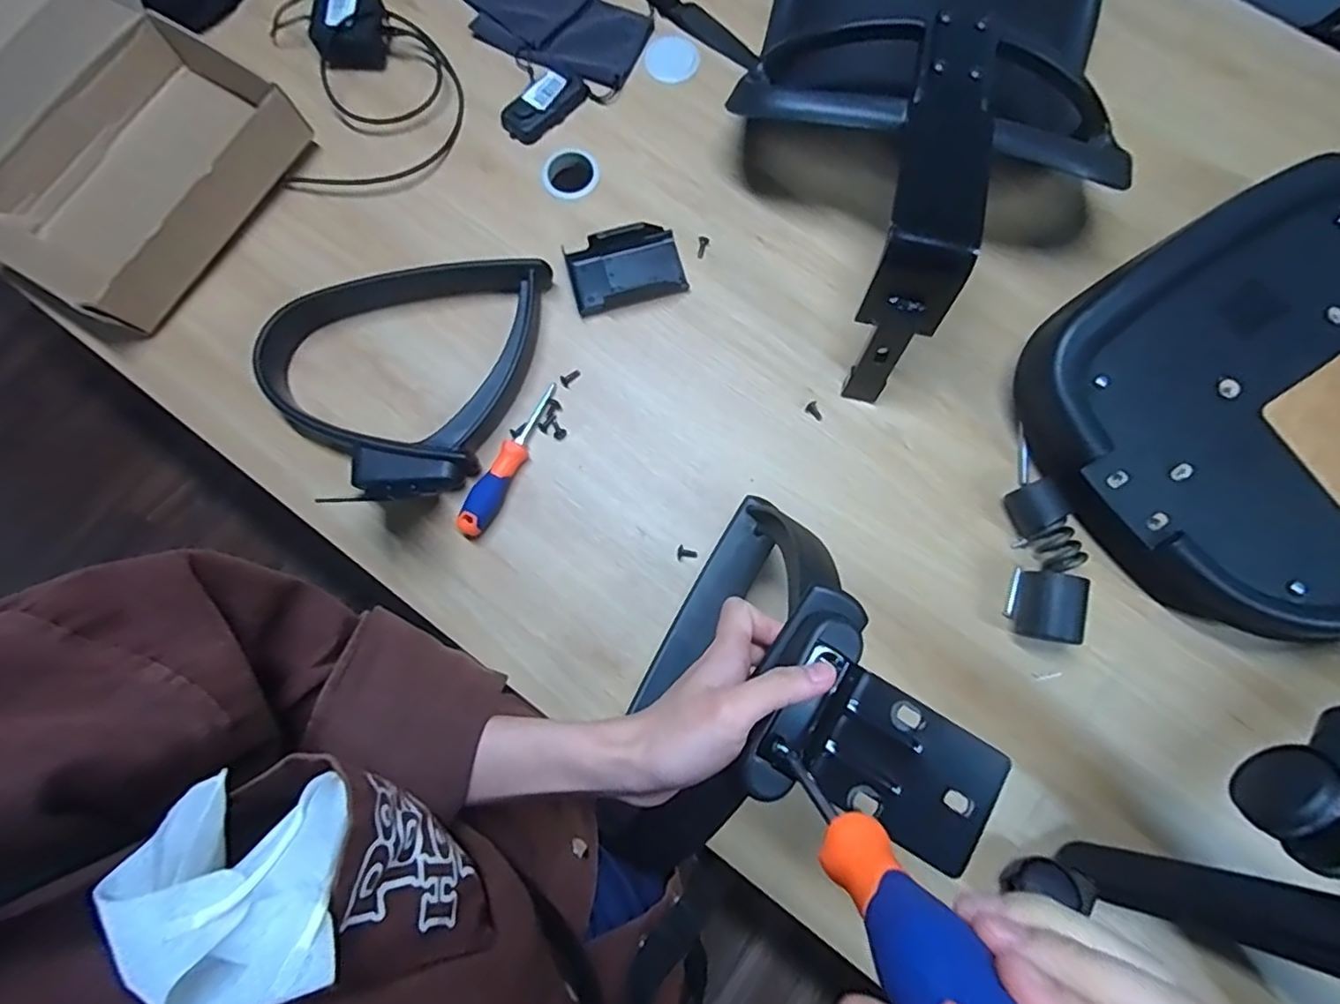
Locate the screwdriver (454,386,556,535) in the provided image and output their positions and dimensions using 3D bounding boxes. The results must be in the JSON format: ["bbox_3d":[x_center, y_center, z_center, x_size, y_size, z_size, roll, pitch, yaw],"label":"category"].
[{"bbox_3d":[-0.166,-0.046,0.645,0.026,0.027,0.181,28,80,6],"label":"screwdriver"}]

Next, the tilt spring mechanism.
[{"bbox_3d":[0.375,0.028,0.623,0.061,0.054,0.222,1,79,0],"label":"tilt spring mechanism"}]

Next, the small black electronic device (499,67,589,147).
[{"bbox_3d":[-0.152,-0.478,0.740,0.057,0.018,0.106,44,82,8],"label":"small black electronic device"}]

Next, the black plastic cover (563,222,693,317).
[{"bbox_3d":[-0.049,-0.265,0.693,0.126,0.035,0.081,-15,79,-3],"label":"black plastic cover"}]

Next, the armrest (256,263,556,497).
[{"bbox_3d":[-0.297,-0.146,0.658,0.268,0.043,0.286,13,79,3],"label":"armrest"}]

